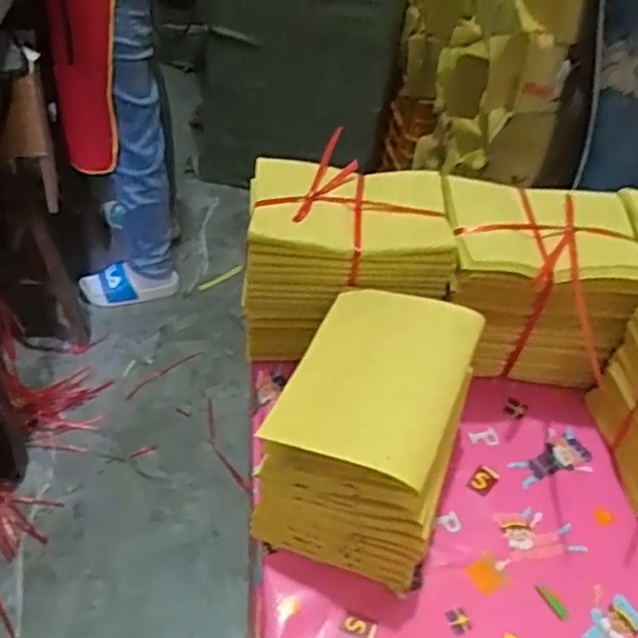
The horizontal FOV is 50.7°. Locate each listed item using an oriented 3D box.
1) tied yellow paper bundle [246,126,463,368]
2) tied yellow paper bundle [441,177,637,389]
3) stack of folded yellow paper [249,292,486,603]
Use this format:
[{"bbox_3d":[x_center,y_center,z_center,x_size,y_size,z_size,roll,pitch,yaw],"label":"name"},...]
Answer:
[{"bbox_3d":[0.019,-0.049,0.592,0.165,0.130,0.116,4,44,-4],"label":"tied yellow paper bundle"},{"bbox_3d":[0.185,-0.025,0.602,0.159,0.146,0.116,7,44,-1],"label":"tied yellow paper bundle"},{"bbox_3d":[0.036,0.077,0.495,0.118,0.119,0.176,17,45,10],"label":"stack of folded yellow paper"}]

